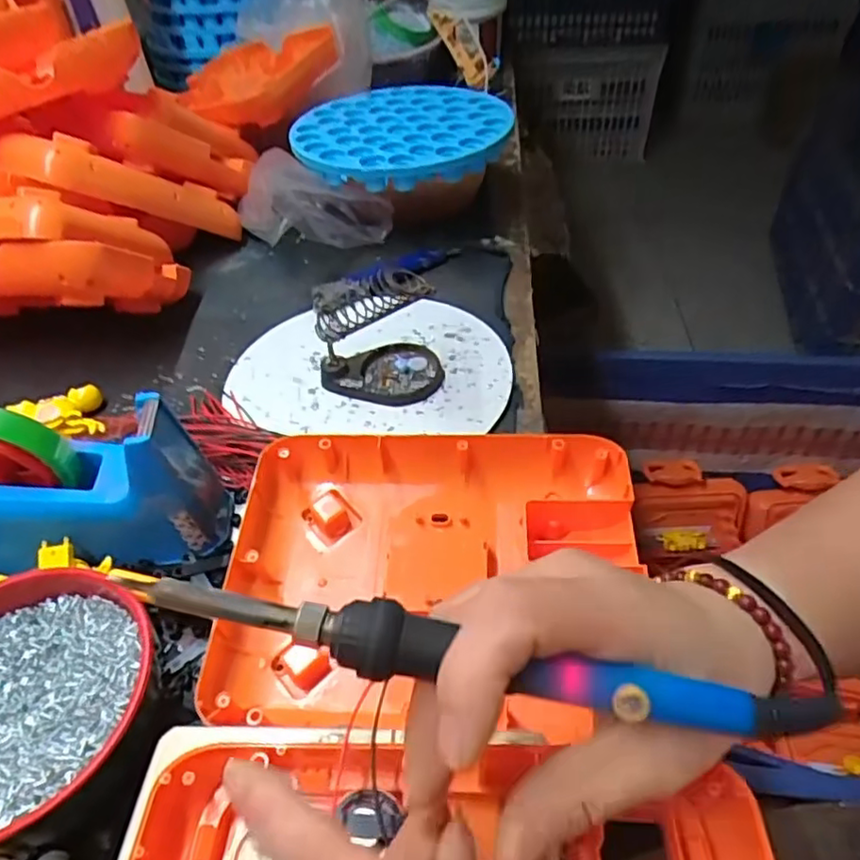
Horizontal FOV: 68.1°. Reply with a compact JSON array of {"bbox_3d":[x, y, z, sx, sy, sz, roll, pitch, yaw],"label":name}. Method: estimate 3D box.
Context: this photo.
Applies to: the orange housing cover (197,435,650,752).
[{"bbox_3d":[0.002,0.079,0.364,0.230,0.056,0.160,0,44,3],"label":"orange housing cover"}]

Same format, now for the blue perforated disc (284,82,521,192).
[{"bbox_3d":[-0.028,-0.305,0.656,0.215,0.030,0.195,-10,45,-7],"label":"blue perforated disc"}]

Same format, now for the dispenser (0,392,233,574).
[{"bbox_3d":[-0.228,0.029,0.368,0.212,0.097,0.063,5,42,-16],"label":"dispenser"}]

